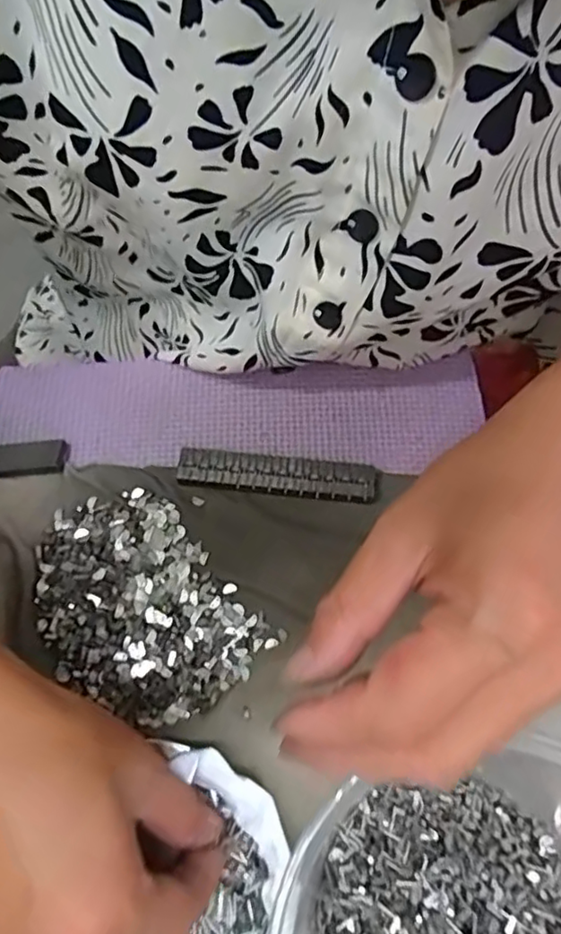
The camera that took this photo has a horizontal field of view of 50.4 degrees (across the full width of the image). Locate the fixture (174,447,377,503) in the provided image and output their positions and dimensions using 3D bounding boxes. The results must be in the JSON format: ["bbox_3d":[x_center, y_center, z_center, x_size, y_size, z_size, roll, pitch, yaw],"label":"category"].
[{"bbox_3d":[-0.001,0.006,0.304,0.100,0.014,0.020,6,69,2],"label":"fixture"}]

